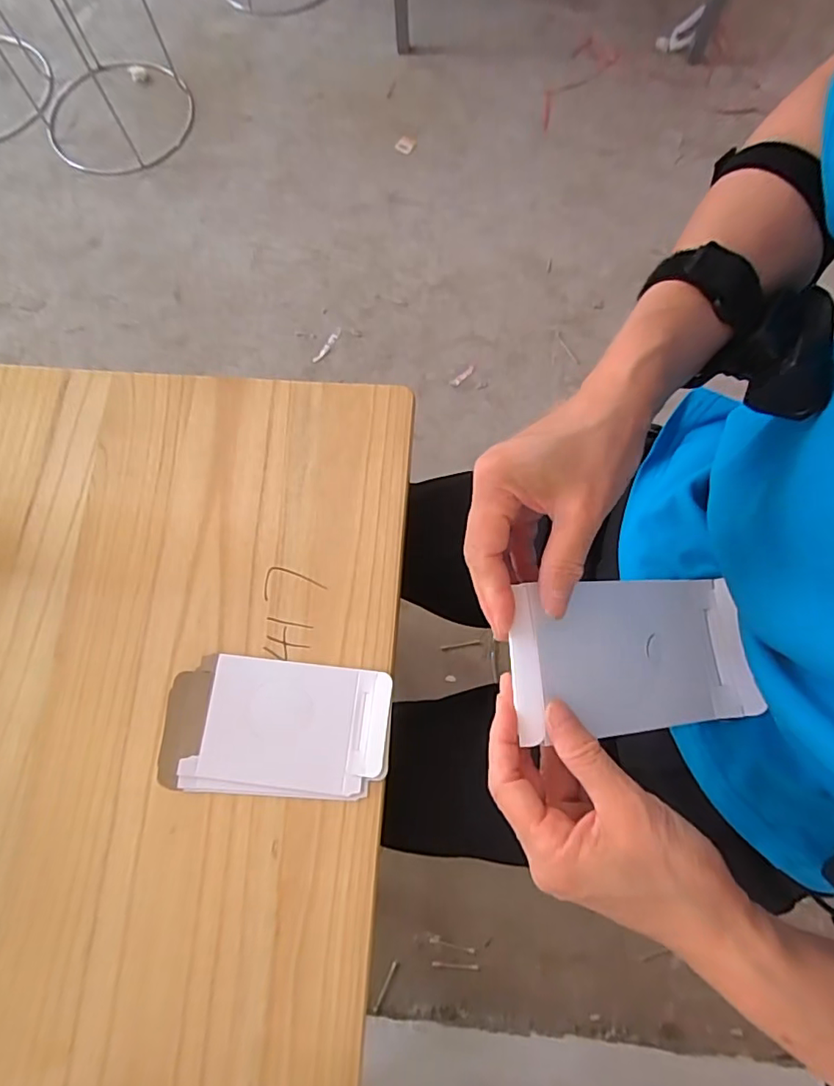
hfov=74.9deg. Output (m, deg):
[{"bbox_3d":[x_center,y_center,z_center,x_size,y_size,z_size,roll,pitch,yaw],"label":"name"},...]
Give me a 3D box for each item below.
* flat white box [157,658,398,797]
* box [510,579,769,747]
[{"bbox_3d":[-0.116,0.153,0.453,0.182,0.010,0.106,3,74,1],"label":"flat white box"},{"bbox_3d":[0.127,0.063,0.314,0.159,0.012,0.084,0,73,-22],"label":"box"}]

